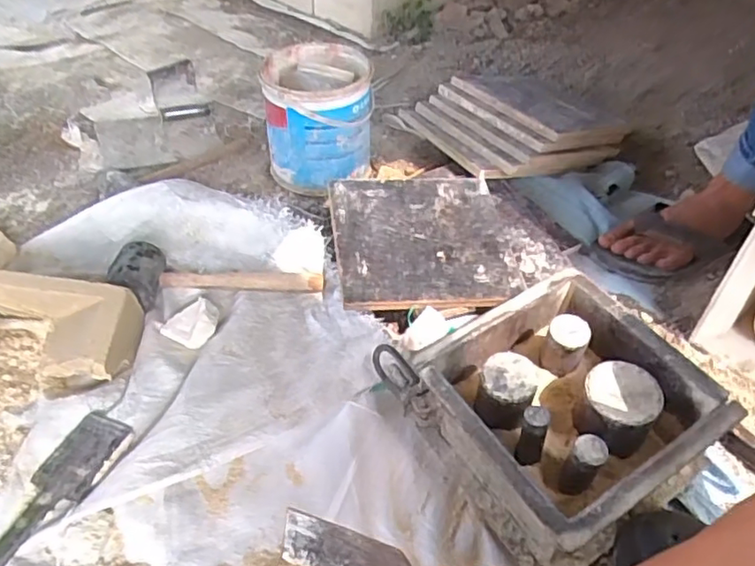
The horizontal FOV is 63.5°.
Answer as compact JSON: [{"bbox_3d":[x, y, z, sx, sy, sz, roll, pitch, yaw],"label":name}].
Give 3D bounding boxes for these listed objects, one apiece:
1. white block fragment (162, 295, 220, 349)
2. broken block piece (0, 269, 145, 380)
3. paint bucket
[{"bbox_3d":[-0.238,0.049,0.794,0.062,0.025,0.065,28,51,21],"label":"white block fragment"},{"bbox_3d":[-0.397,0.048,0.739,0.199,0.100,0.099,9,47,5],"label":"broken block piece"},{"bbox_3d":[-0.098,-0.267,1.019,0.166,0.191,0.160,2,46,-2],"label":"paint bucket"}]

